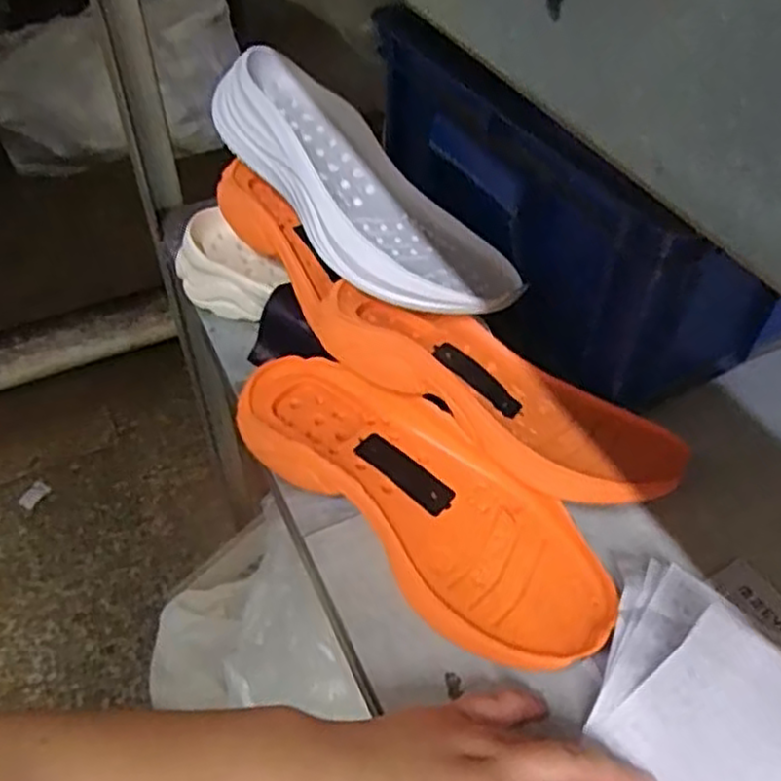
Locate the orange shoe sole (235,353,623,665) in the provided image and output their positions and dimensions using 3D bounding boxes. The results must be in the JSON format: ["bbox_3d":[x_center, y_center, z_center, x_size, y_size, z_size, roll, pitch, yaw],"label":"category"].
[{"bbox_3d":[0.018,0.062,0.463,0.264,0.030,0.104,35,54,27],"label":"orange shoe sole"}]

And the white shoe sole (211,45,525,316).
[{"bbox_3d":[-0.023,-0.149,0.540,0.115,0.046,0.289,-31,70,-30],"label":"white shoe sole"}]

